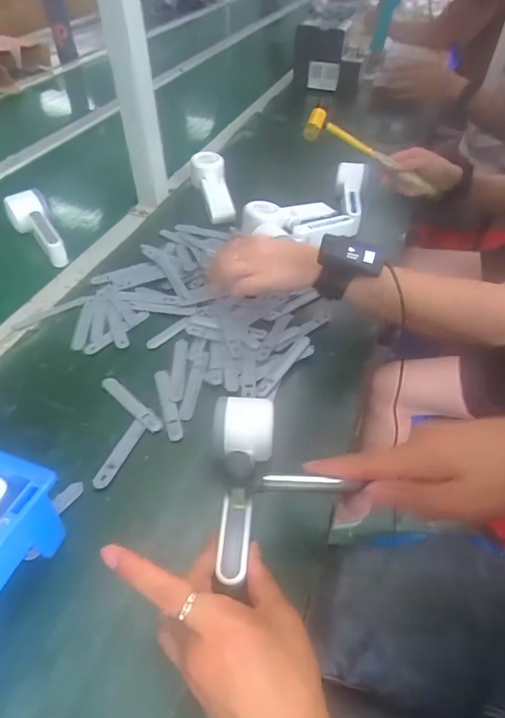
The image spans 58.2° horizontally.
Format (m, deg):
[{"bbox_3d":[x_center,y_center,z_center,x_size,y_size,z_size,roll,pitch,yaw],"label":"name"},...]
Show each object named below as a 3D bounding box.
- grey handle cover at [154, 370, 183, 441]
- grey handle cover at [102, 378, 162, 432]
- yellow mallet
[{"bbox_3d":[-0.088,0.045,0.476,0.015,0.004,0.093,-13,48,-12],"label":"grey handle cover"},{"bbox_3d":[-0.128,0.045,0.475,0.095,0.004,0.015,35,55,29],"label":"grey handle cover"},{"bbox_3d":[0.208,-0.346,0.772,0.254,0.051,0.036,25,46,-9],"label":"yellow mallet"}]

